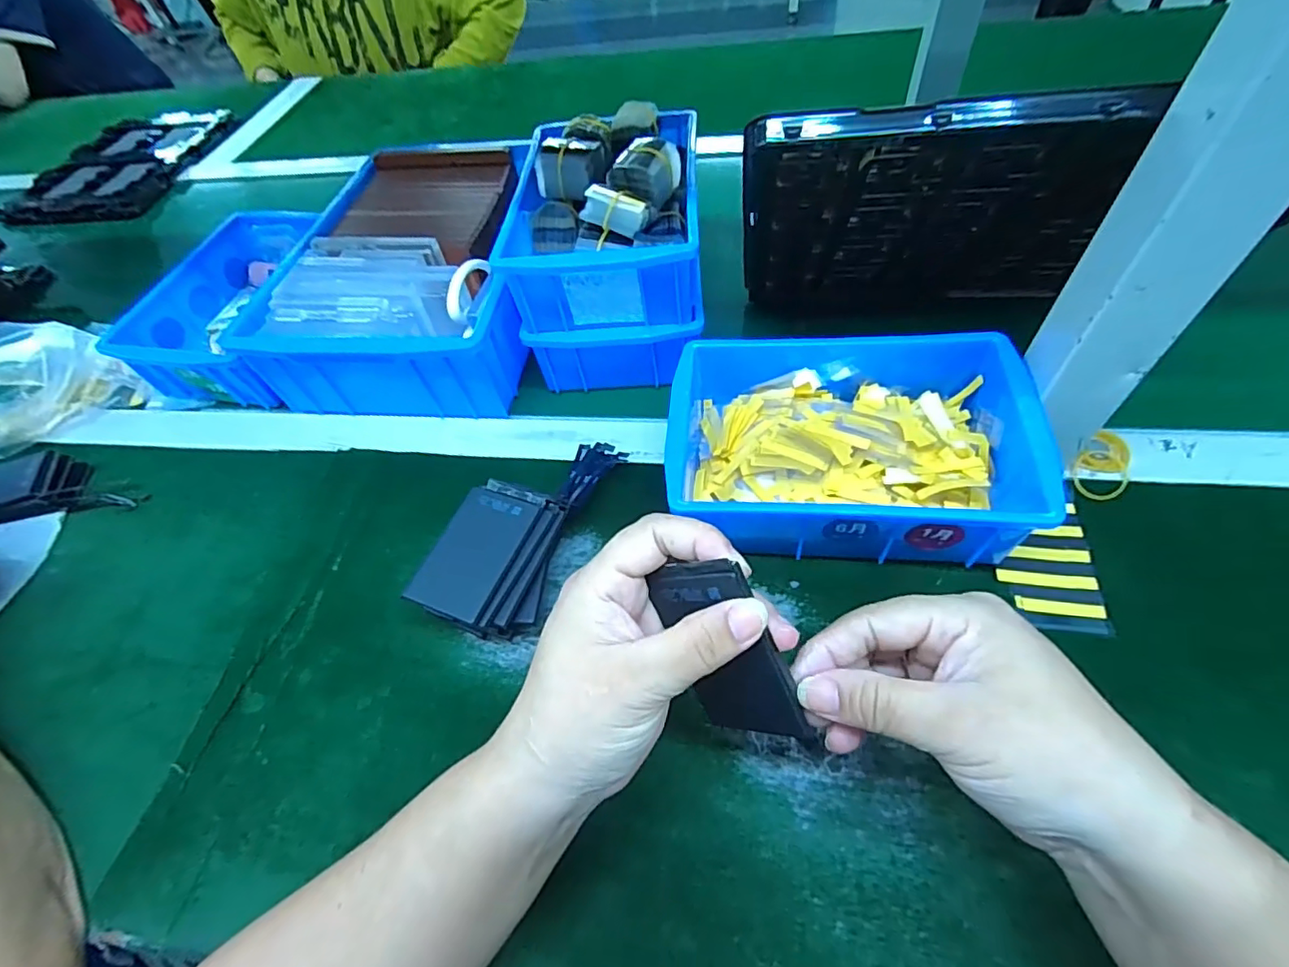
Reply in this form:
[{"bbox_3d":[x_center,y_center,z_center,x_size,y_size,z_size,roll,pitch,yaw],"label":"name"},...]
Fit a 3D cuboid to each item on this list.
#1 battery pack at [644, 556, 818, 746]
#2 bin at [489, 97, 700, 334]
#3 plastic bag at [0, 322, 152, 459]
[{"bbox_3d":[0.033,0.067,0.224,0.046,0.080,0.006,-11,18,40],"label":"battery pack"},{"bbox_3d":[-0.027,-0.204,0.417,0.132,0.071,0.192,-2,55,6],"label":"bin"},{"bbox_3d":[-0.530,-0.078,0.475,0.171,0.061,0.095,-10,54,1],"label":"plastic bag"}]

